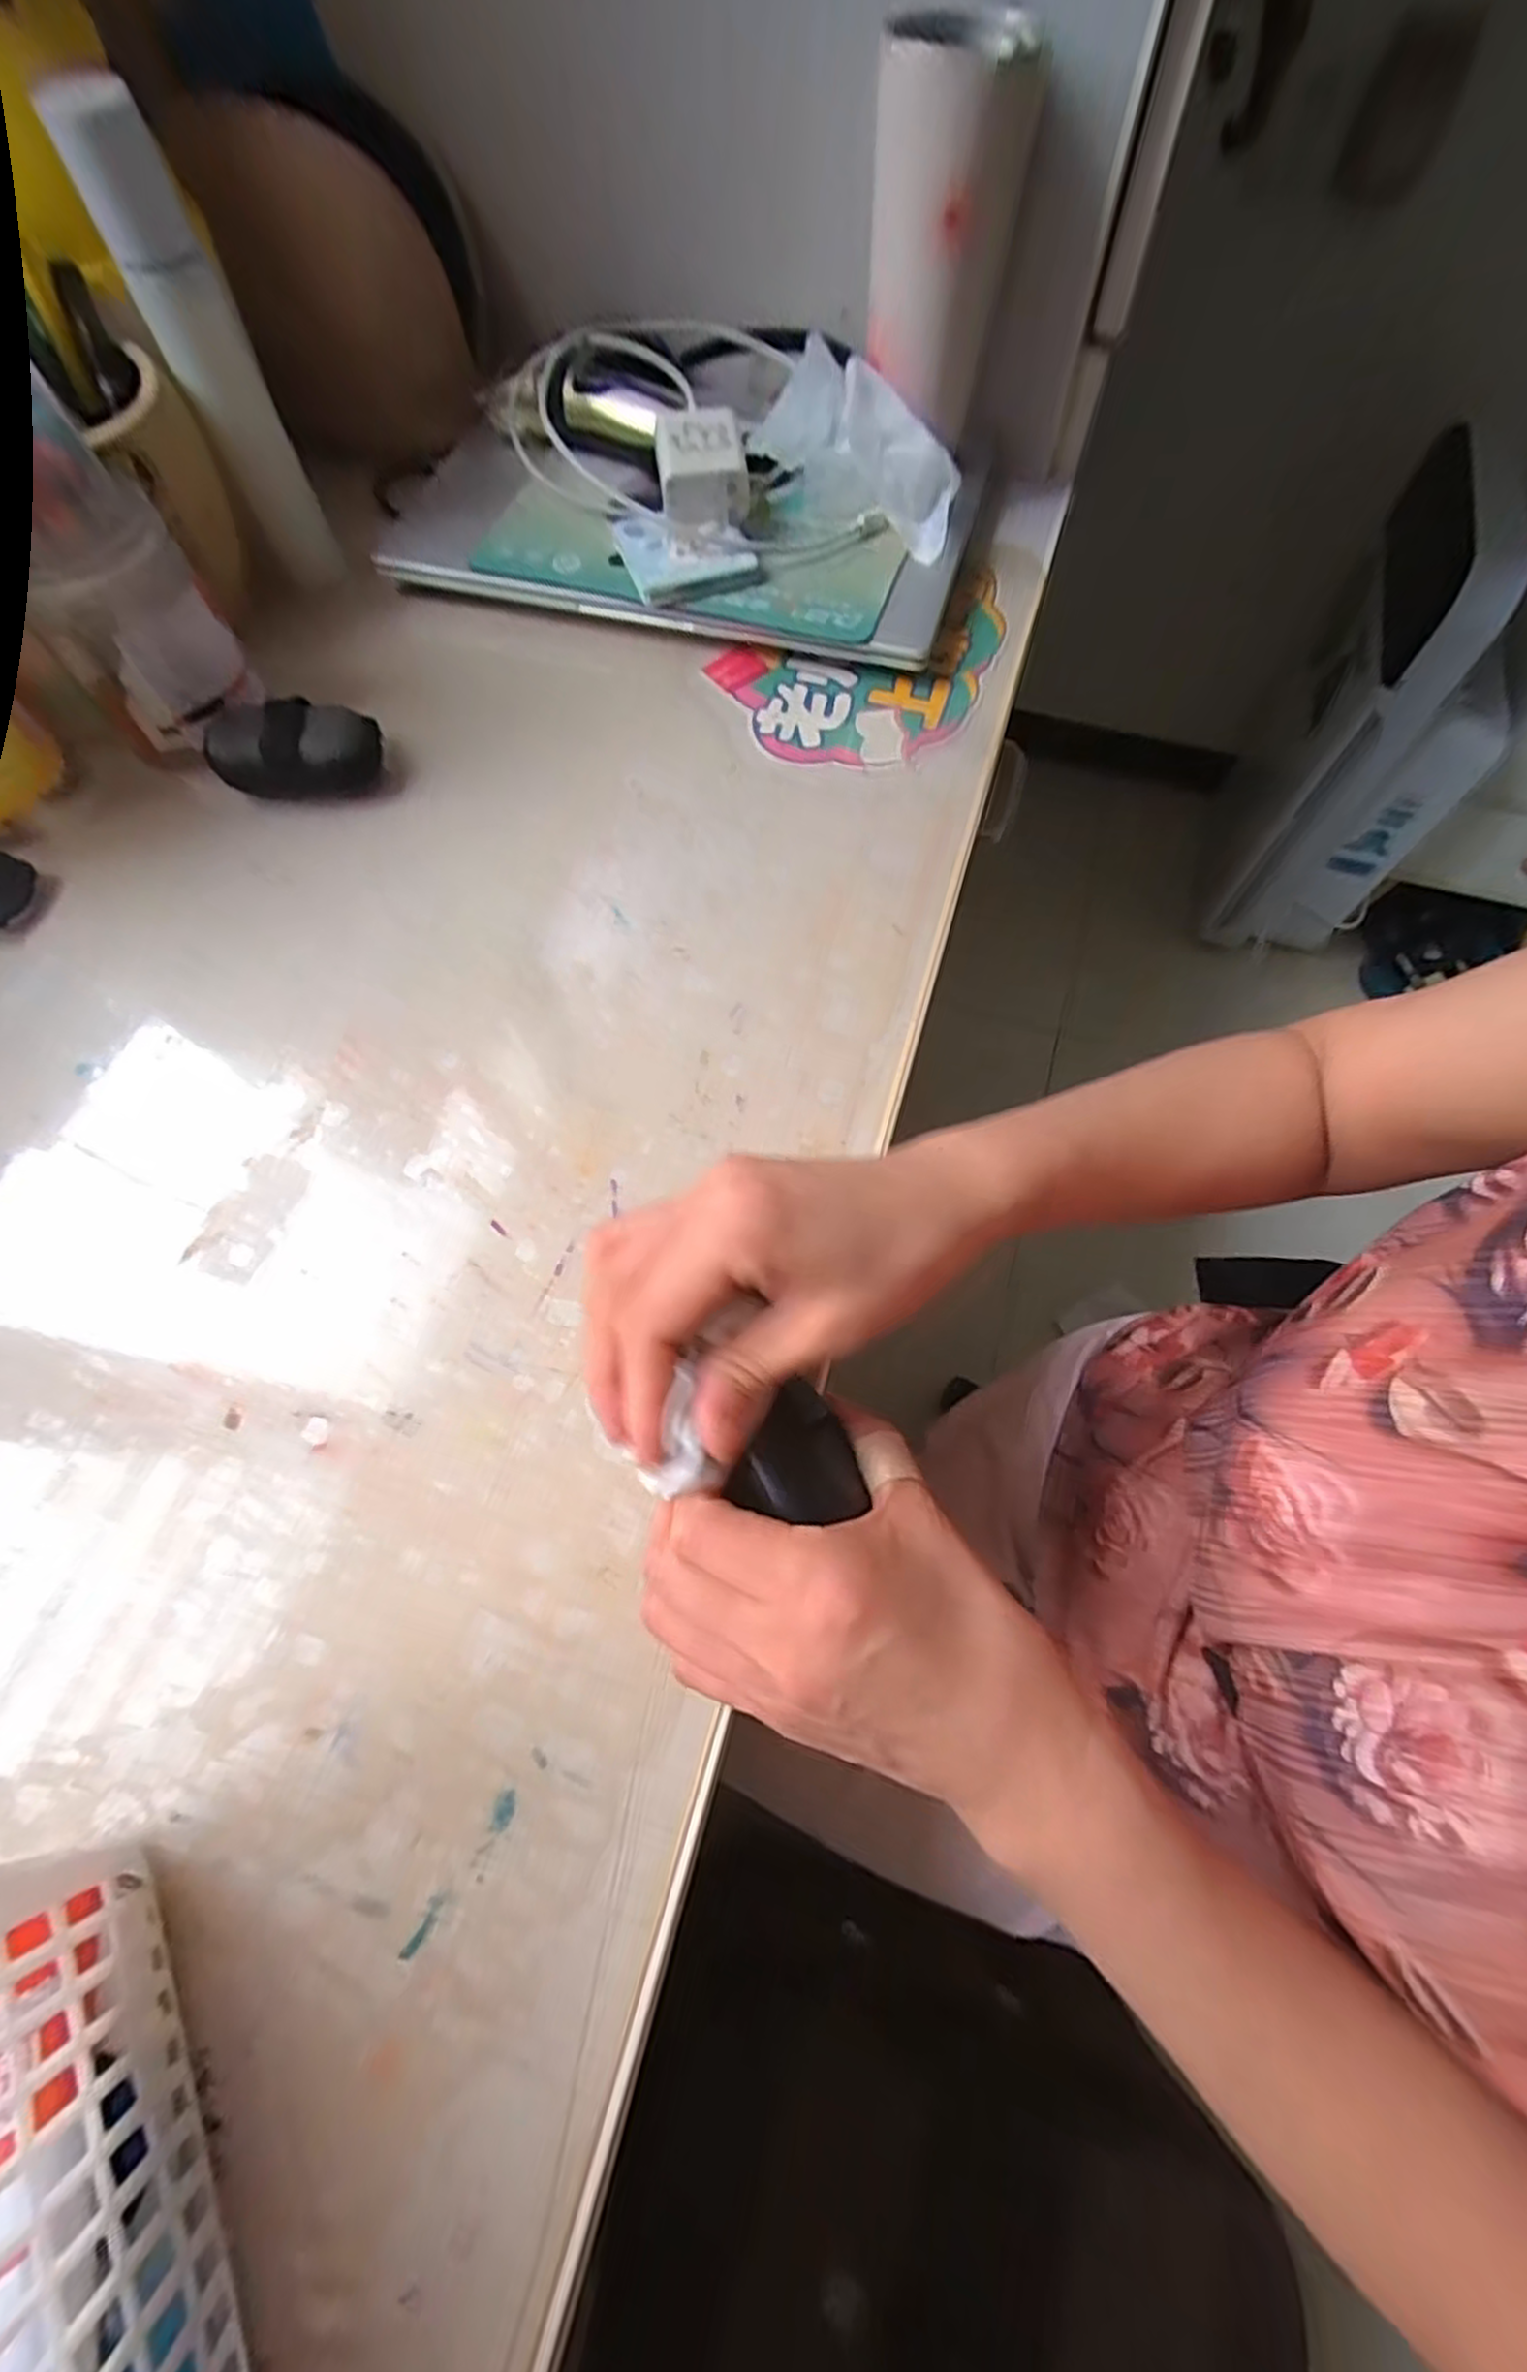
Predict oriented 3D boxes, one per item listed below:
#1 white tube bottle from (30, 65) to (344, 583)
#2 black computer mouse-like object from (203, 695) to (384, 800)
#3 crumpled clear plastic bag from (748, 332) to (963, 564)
[{"bbox_3d":[-0.290,-0.431,0.403,0.038,0.187,0.038,-17,69,-7],"label":"white tube bottle"},{"bbox_3d":[-0.252,-0.232,0.406,0.084,0.039,0.036,1,68,0],"label":"black computer mouse-like object"},{"bbox_3d":[0.056,-0.456,0.464,0.146,0.059,0.050,30,70,13],"label":"crumpled clear plastic bag"}]

